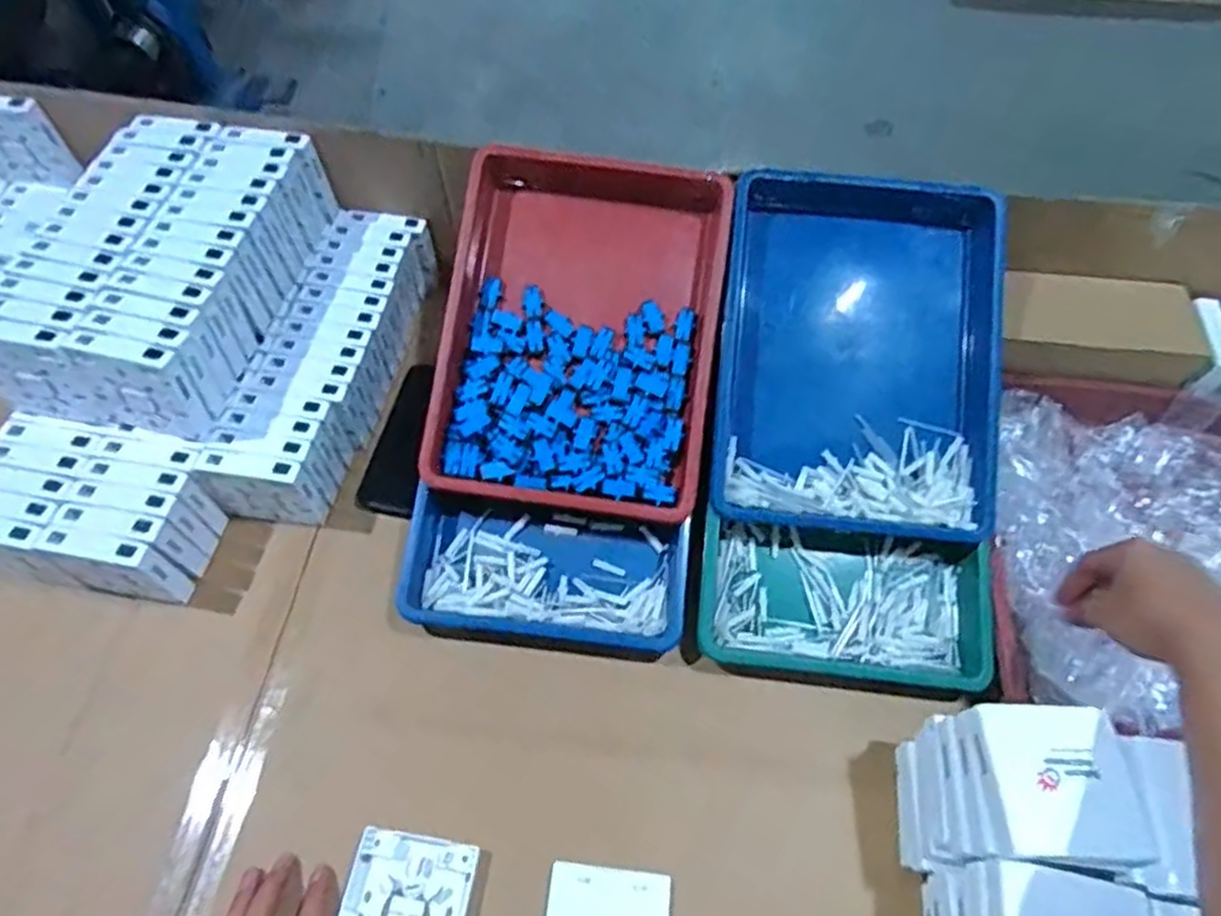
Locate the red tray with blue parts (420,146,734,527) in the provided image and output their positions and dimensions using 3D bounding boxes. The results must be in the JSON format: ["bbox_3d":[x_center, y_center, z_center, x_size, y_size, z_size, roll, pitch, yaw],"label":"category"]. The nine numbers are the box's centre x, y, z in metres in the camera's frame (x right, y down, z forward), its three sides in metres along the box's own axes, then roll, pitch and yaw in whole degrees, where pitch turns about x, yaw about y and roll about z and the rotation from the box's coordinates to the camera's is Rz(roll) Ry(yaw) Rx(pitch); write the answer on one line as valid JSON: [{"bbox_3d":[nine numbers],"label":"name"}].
[{"bbox_3d":[-0.027,-0.118,0.642,0.235,0.049,0.323,8,79,1],"label":"red tray with blue parts"}]

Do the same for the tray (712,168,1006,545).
[{"bbox_3d":[0.220,-0.099,0.642,0.242,0.059,0.324,5,80,1],"label":"tray"}]

